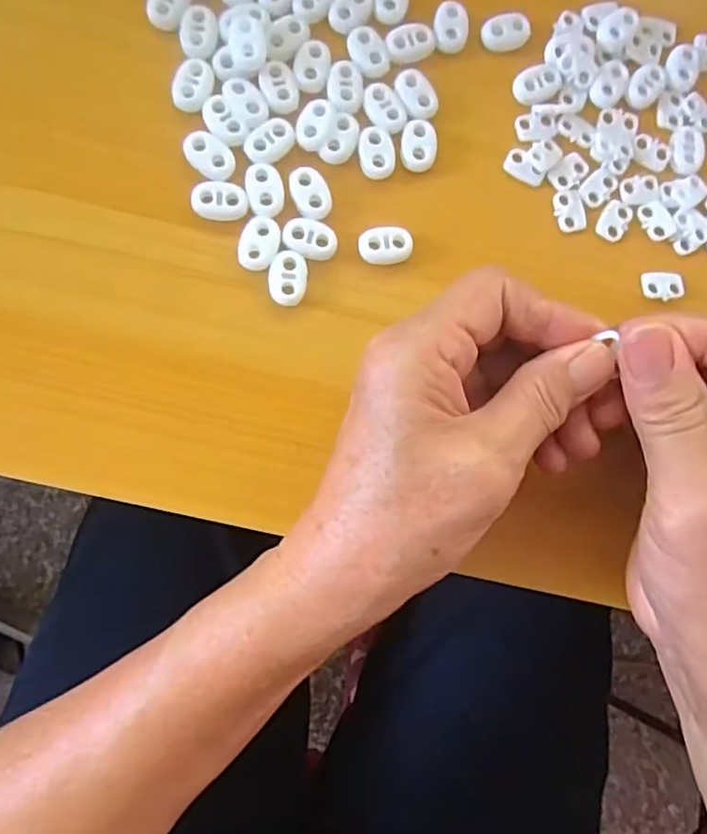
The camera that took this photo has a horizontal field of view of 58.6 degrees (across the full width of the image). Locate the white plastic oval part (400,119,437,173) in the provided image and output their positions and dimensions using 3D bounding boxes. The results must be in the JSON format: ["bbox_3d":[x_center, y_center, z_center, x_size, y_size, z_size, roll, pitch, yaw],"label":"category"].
[{"bbox_3d":[0.028,-0.117,0.271,0.015,0.004,0.022,5,83,-6],"label":"white plastic oval part"}]

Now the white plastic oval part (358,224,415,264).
[{"bbox_3d":[0.014,-0.072,0.264,0.023,0.006,0.016,-10,85,-8],"label":"white plastic oval part"}]

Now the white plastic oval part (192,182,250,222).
[{"bbox_3d":[-0.054,-0.088,0.255,0.022,0.004,0.016,2,83,-7],"label":"white plastic oval part"}]

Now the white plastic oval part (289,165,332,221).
[{"bbox_3d":[-0.017,-0.093,0.259,0.015,0.004,0.022,-22,86,-9],"label":"white plastic oval part"}]

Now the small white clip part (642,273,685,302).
[{"bbox_3d":[0.136,-0.057,0.277,0.018,0.004,0.012,3,83,-7],"label":"small white clip part"}]

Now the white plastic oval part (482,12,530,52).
[{"bbox_3d":[0.068,-0.172,0.281,0.022,0.007,0.014,-19,86,-9],"label":"white plastic oval part"}]

